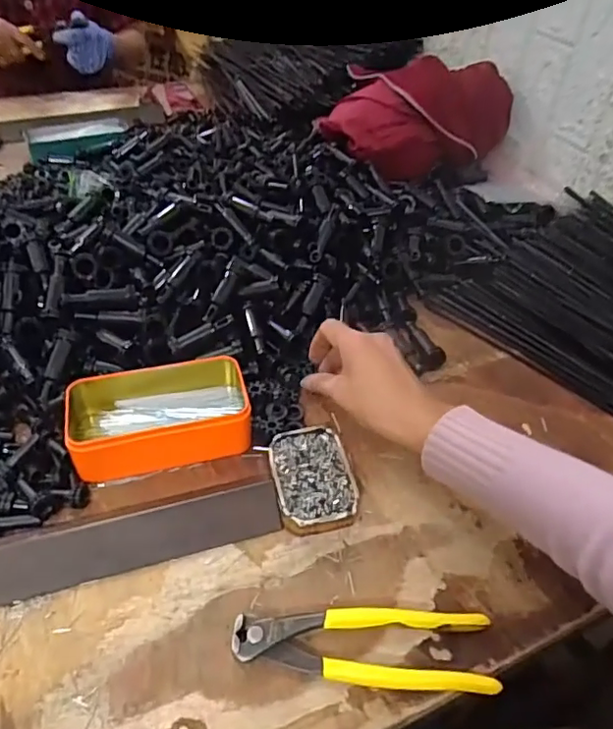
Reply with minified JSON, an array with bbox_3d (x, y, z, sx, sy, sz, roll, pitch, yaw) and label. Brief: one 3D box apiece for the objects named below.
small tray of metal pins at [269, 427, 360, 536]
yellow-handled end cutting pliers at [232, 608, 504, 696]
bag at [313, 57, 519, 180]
[{"bbox_3d":[0.004,0.094,0.451,0.060,0.022,0.091,-7,44,-12],"label":"small tray of metal pins"},{"bbox_3d":[0.036,0.183,0.364,0.165,0.016,0.046,4,43,0],"label":"yellow-handled end cutting pliers"},{"bbox_3d":[0.153,-0.338,0.771,0.181,0.109,0.207,31,49,26],"label":"bag"}]

